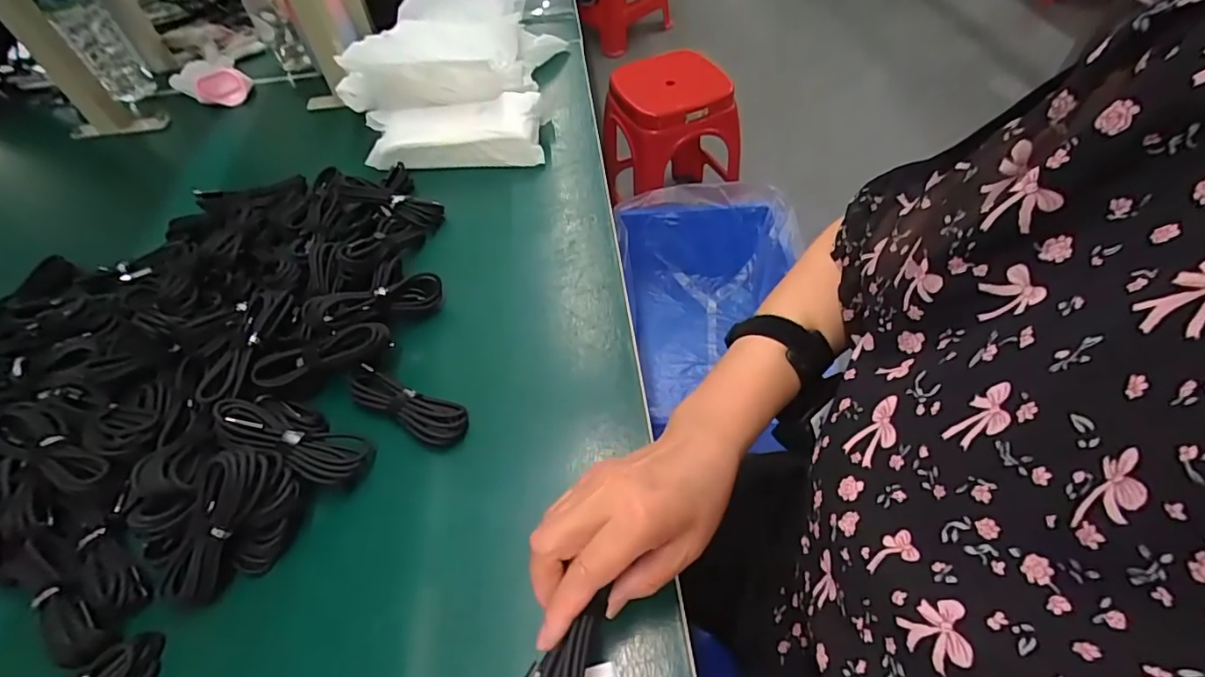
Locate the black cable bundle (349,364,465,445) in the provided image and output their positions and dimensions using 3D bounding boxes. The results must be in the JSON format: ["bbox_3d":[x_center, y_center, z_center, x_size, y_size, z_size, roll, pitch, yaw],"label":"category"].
[{"bbox_3d":[-0.157,0.052,0.444,0.105,0.017,0.038,22,58,20],"label":"black cable bundle"}]

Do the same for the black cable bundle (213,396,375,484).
[{"bbox_3d":[-0.232,0.077,0.409,0.112,0.016,0.042,22,55,-6],"label":"black cable bundle"}]

